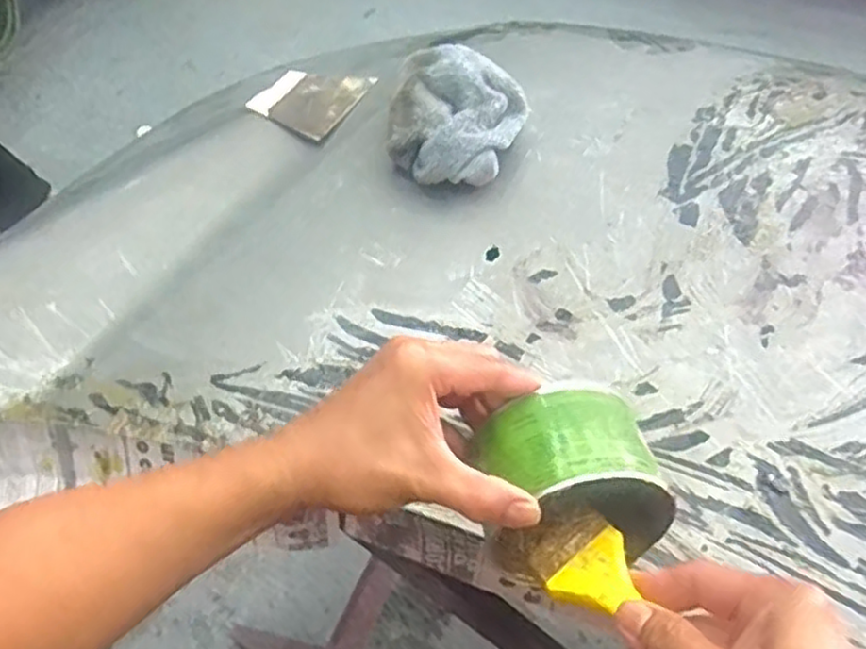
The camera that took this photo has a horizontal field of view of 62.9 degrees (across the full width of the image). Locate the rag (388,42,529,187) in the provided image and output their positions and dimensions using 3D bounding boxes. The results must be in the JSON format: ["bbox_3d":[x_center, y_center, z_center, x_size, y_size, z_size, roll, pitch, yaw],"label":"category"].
[{"bbox_3d":[0.020,-0.195,0.669,0.131,0.079,0.137,6,54,7],"label":"rag"}]

